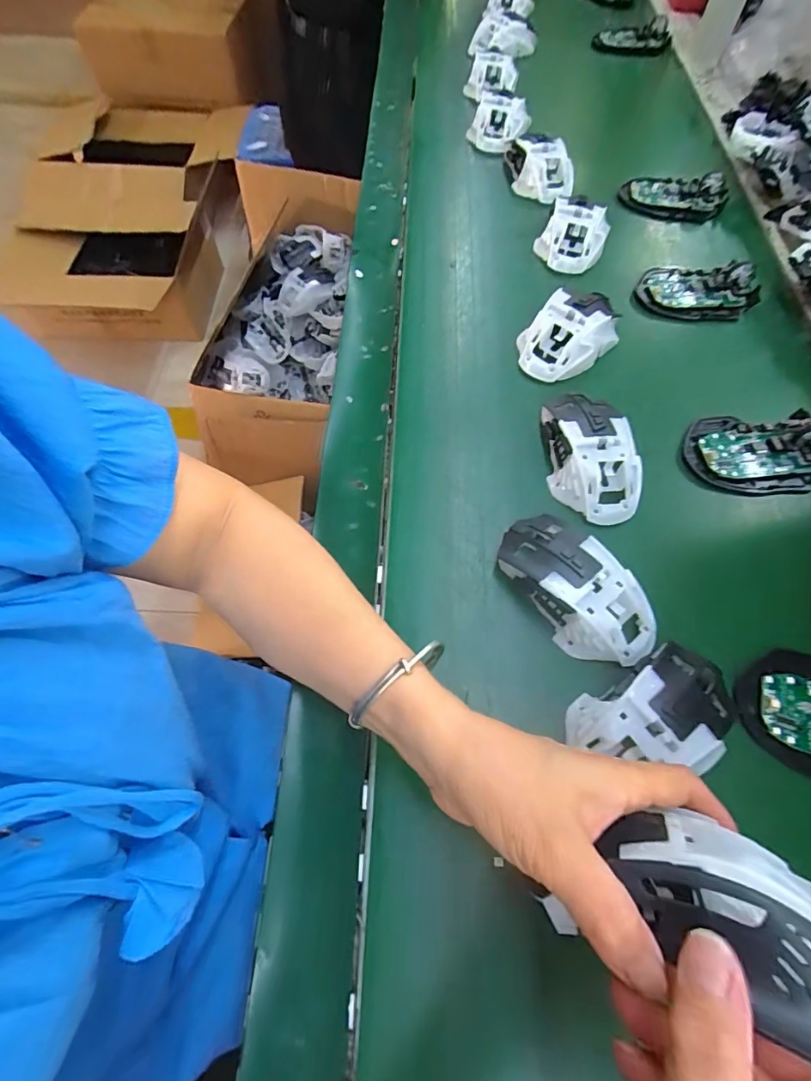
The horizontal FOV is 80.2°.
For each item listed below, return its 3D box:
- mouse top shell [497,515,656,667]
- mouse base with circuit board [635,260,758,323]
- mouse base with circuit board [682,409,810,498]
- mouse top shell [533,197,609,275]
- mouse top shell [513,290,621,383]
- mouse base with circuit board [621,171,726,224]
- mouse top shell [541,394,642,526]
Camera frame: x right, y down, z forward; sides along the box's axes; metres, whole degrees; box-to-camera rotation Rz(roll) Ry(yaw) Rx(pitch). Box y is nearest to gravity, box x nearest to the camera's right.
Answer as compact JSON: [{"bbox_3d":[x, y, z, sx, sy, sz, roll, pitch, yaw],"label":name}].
[{"bbox_3d":[0.116,0.030,0.322,0.060,0.039,0.113,-31,70,-14],"label":"mouse top shell"},{"bbox_3d":[0.286,-0.243,0.467,0.113,0.023,0.059,6,66,1],"label":"mouse base with circuit board"},{"bbox_3d":[0.282,-0.073,0.381,0.112,0.028,0.069,4,66,1],"label":"mouse base with circuit board"},{"bbox_3d":[0.170,-0.311,0.492,0.067,0.037,0.071,19,67,7],"label":"mouse top shell"},{"bbox_3d":[0.149,-0.188,0.431,0.105,0.037,0.067,-42,73,-17],"label":"mouse top shell"},{"bbox_3d":[0.302,-0.384,0.537,0.113,0.023,0.052,6,66,1],"label":"mouse base with circuit board"},{"bbox_3d":[0.142,-0.067,0.370,0.058,0.034,0.109,-4,66,-3],"label":"mouse top shell"}]

